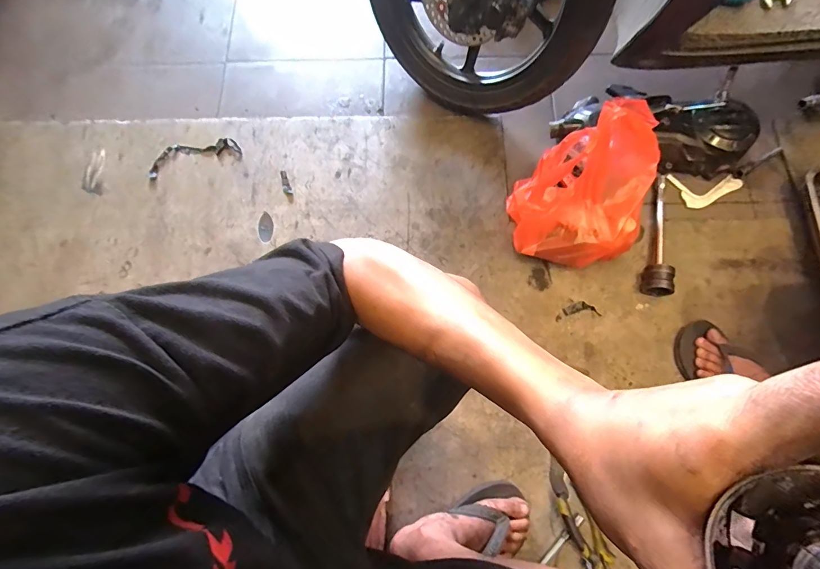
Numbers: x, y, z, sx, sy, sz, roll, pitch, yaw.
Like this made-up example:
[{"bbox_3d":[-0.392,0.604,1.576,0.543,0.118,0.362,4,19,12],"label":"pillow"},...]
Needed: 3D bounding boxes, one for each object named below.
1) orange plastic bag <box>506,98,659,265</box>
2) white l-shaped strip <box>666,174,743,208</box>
[{"bbox_3d":[0.327,-0.181,0.707,0.228,0.263,0.239,11,75,4],"label":"orange plastic bag"},{"bbox_3d":[0.641,-0.203,0.840,0.156,0.014,0.072,-1,75,1],"label":"white l-shaped strip"}]

